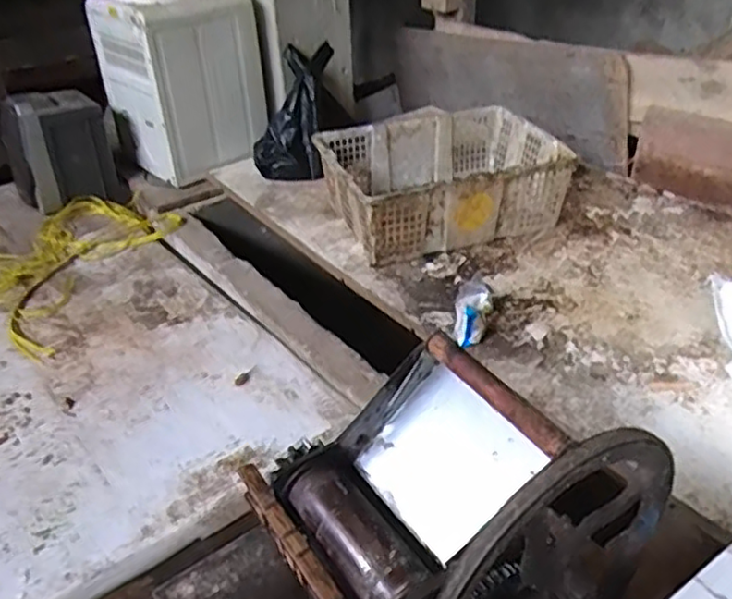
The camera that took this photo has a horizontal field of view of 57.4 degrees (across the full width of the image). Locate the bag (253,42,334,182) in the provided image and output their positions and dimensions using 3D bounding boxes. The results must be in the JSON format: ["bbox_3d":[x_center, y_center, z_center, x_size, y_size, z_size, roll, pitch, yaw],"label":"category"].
[{"bbox_3d":[-0.177,-0.459,1.634,0.172,0.341,0.111,14,4,25],"label":"bag"}]

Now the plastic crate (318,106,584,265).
[{"bbox_3d":[0.162,-0.257,1.454,0.481,0.172,0.342,-13,36,-15],"label":"plastic crate"}]

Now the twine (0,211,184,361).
[{"bbox_3d":[-0.737,-0.135,1.519,0.771,0.037,0.482,22,42,31],"label":"twine"}]

